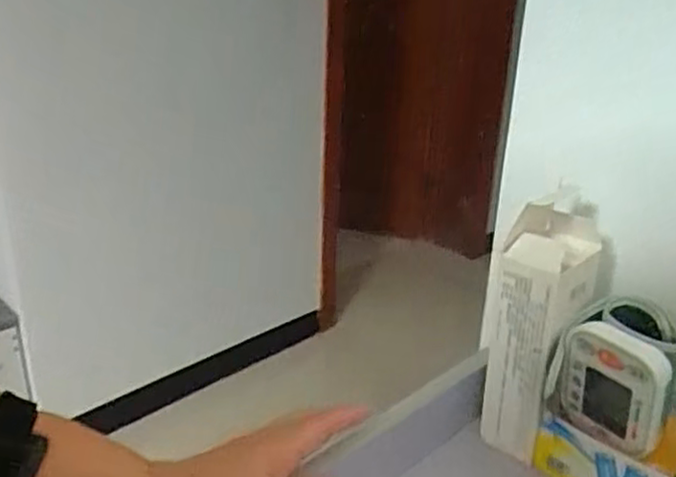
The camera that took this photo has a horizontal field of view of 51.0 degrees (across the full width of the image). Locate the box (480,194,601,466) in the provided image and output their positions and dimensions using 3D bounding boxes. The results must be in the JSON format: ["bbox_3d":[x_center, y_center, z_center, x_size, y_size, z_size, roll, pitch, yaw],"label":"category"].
[{"bbox_3d":[0.141,0.064,0.500,0.066,0.170,0.054,-21,35,-39],"label":"box"}]

